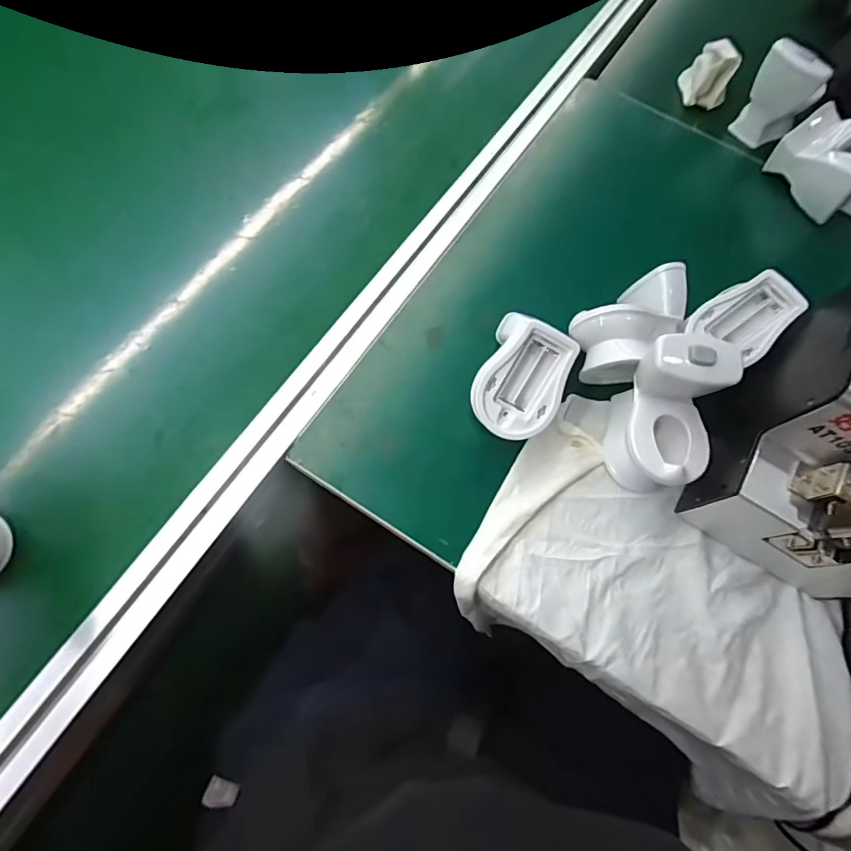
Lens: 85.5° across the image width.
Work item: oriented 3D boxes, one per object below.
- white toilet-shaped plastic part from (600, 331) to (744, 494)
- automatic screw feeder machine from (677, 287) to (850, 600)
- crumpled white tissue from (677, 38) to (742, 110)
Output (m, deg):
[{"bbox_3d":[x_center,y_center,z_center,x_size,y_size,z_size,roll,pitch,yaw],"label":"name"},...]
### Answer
[{"bbox_3d":[0.194,-0.003,0.368,0.068,0.100,0.100,10,68,2],"label":"white toilet-shaped plastic part"},{"bbox_3d":[0.310,0.014,0.345,0.145,0.146,0.177,24,69,7],"label":"automatic screw feeder machine"},{"bbox_3d":[0.347,-0.429,0.563,0.061,0.047,0.052,-2,68,-3],"label":"crumpled white tissue"}]

